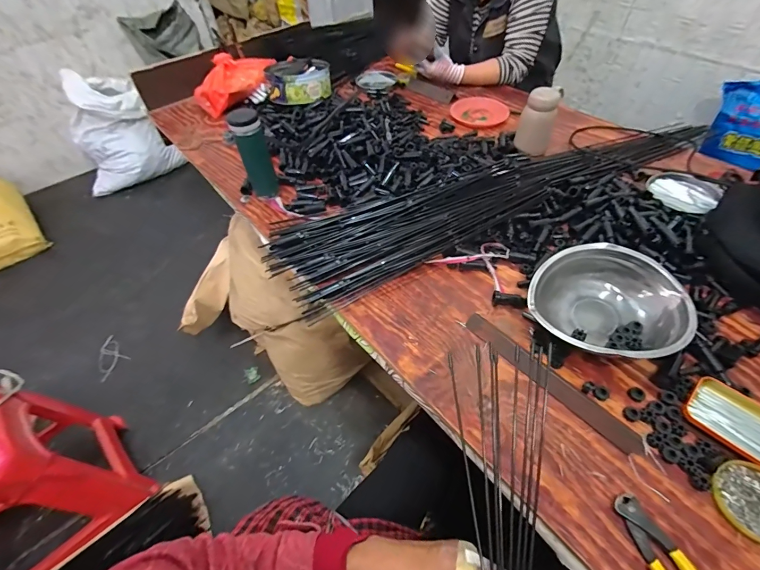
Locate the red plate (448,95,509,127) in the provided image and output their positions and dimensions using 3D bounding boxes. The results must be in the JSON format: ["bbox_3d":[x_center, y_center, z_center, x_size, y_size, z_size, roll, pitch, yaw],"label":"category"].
[{"bbox_3d":[0.279,-0.492,1.018,0.128,0.027,0.153,-18,52,-11],"label":"red plate"}]

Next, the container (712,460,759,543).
[{"bbox_3d":[0.431,0.248,0.412,0.084,0.009,0.081,-2,51,2],"label":"container"}]

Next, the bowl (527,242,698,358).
[{"bbox_3d":[0.335,0.032,0.536,0.178,0.080,0.190,-2,51,2],"label":"bowl"}]

